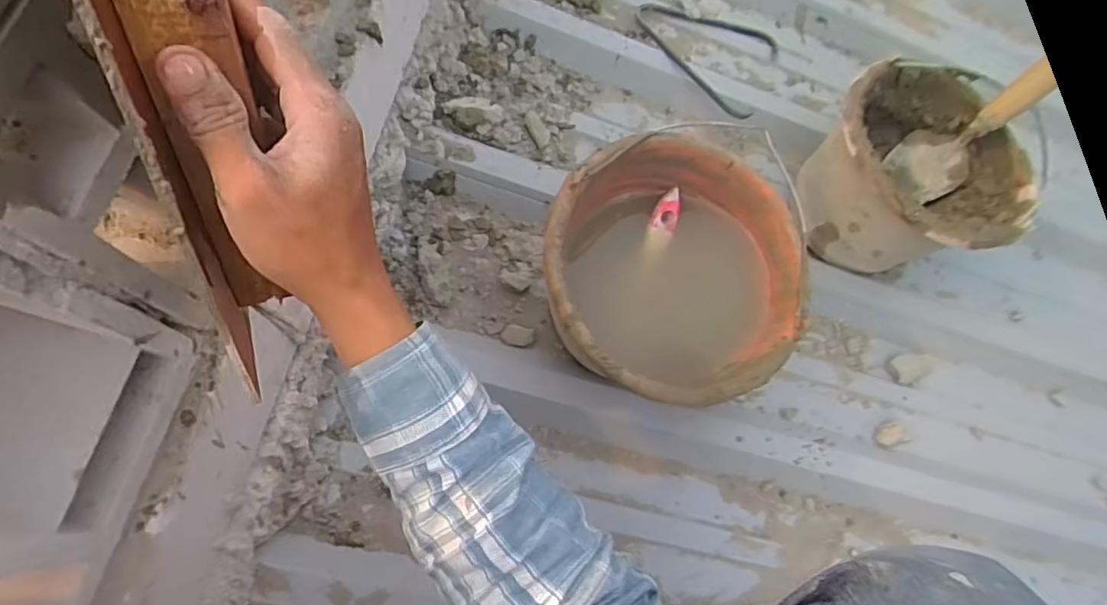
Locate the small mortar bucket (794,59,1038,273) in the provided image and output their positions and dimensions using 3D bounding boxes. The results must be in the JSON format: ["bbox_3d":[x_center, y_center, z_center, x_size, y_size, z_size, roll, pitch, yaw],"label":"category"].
[{"bbox_3d":[0.408,-0.143,0.687,0.218,0.202,0.234,1,71,-2],"label":"small mortar bucket"}]

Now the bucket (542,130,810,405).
[{"bbox_3d":[0.106,-0.013,0.564,0.227,0.188,0.224,1,71,-2],"label":"bucket"}]

